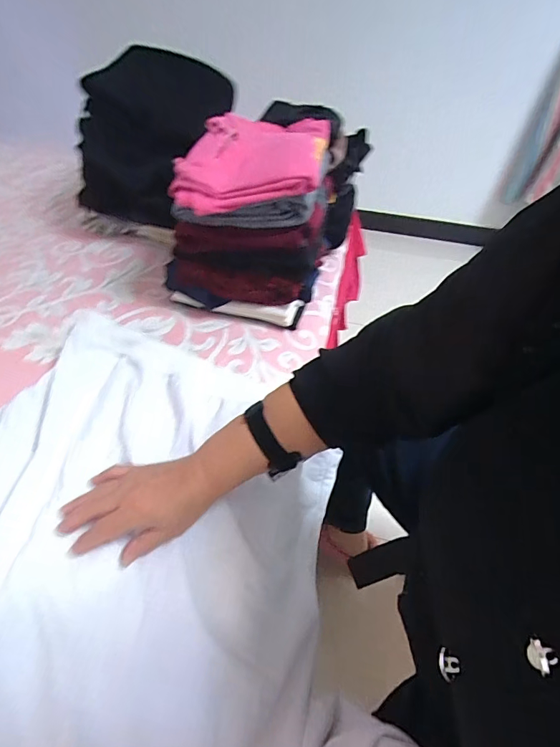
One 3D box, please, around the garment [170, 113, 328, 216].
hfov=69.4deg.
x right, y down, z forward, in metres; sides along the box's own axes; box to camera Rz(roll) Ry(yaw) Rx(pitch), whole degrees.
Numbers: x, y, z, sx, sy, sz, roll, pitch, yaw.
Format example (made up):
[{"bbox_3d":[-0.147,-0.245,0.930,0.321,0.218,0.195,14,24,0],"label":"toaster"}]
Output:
[{"bbox_3d":[-0.034,-0.323,0.606,0.199,0.061,0.258,7,45,2],"label":"garment"}]

